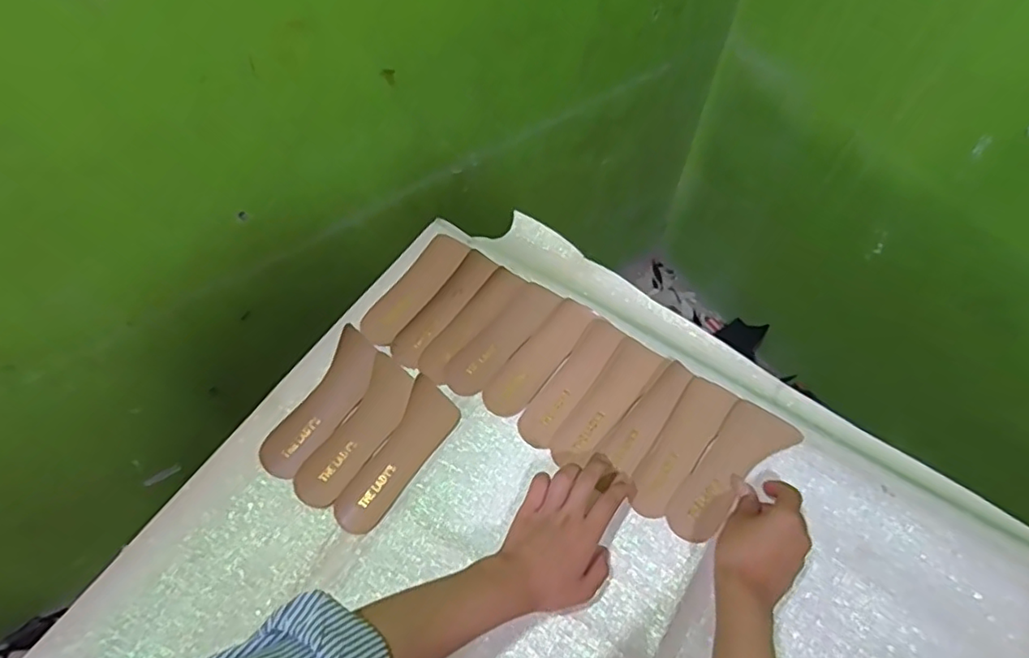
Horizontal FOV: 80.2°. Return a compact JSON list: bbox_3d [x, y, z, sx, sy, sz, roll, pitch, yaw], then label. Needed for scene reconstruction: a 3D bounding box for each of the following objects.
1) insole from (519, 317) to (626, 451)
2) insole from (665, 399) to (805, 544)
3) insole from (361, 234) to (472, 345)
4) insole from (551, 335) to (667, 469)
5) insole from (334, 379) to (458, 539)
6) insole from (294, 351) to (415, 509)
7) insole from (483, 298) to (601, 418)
[{"bbox_3d":[0.057,0.051,0.617,0.041,0.010,0.150,31,65,16],"label":"insole"},{"bbox_3d":[0.199,0.133,0.570,0.058,0.004,0.149,40,72,20],"label":"insole"},{"bbox_3d":[-0.109,-0.045,0.665,0.046,0.020,0.144,33,66,17],"label":"insole"},{"bbox_3d":[0.091,0.072,0.606,0.046,0.016,0.145,33,66,17],"label":"insole"},{"bbox_3d":[-0.110,0.122,0.581,0.052,0.015,0.153,27,64,15],"label":"insole"},{"bbox_3d":[-0.150,0.098,0.586,0.050,0.009,0.152,25,64,14],"label":"insole"},{"bbox_3d":[0.026,0.027,0.632,0.044,0.010,0.149,36,67,18],"label":"insole"}]

